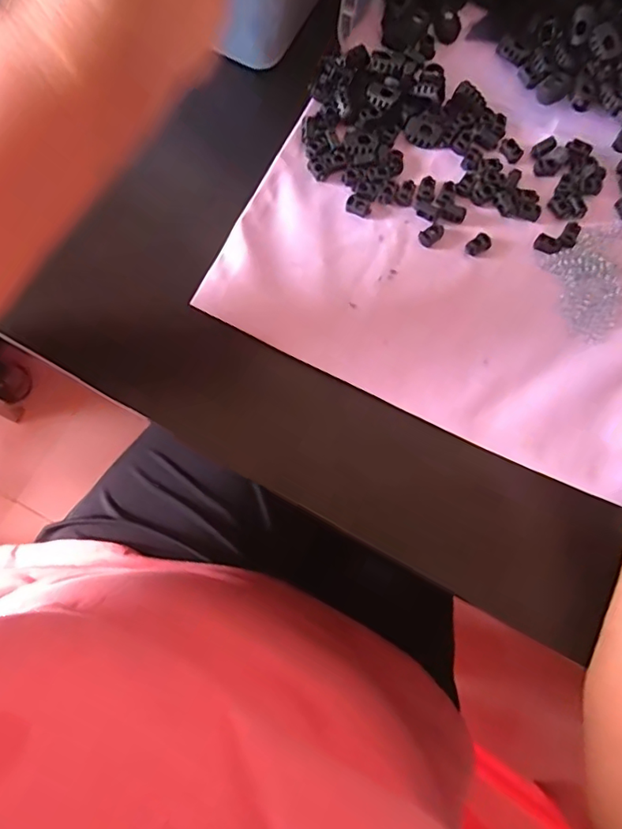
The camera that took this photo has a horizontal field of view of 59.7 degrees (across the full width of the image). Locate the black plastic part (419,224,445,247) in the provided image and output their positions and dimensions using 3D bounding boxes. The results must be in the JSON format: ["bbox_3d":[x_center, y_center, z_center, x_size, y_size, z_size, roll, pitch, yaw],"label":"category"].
[{"bbox_3d":[0.074,-0.109,0.327,0.016,0.004,0.010,-30,79,-7],"label":"black plastic part"}]

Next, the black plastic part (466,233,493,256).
[{"bbox_3d":[0.101,-0.102,0.325,0.016,0.004,0.011,-41,81,-9],"label":"black plastic part"}]

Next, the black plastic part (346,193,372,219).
[{"bbox_3d":[0.029,-0.127,0.329,0.015,0.005,0.011,22,76,3],"label":"black plastic part"}]

